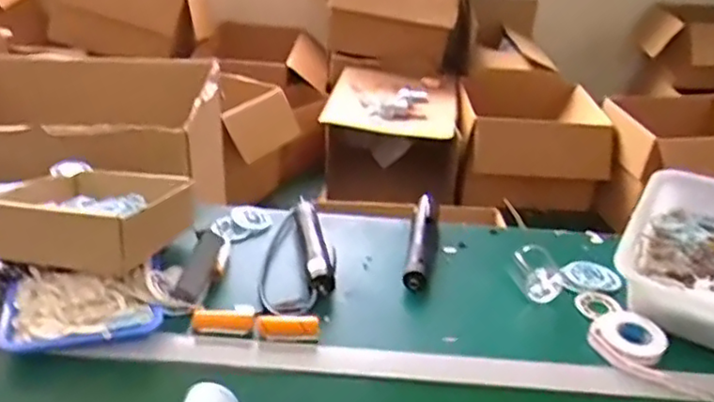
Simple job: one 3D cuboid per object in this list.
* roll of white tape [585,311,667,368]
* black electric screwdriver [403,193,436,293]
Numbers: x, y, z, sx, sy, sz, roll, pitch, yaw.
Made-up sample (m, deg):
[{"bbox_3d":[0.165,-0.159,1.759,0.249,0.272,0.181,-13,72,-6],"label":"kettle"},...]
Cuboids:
[{"bbox_3d":[0.341,0.174,0.825,0.087,0.026,0.099,26,37,31],"label":"roll of white tape"},{"bbox_3d":[0.096,0.055,0.954,0.034,0.047,0.194,9,31,7],"label":"black electric screwdriver"}]

